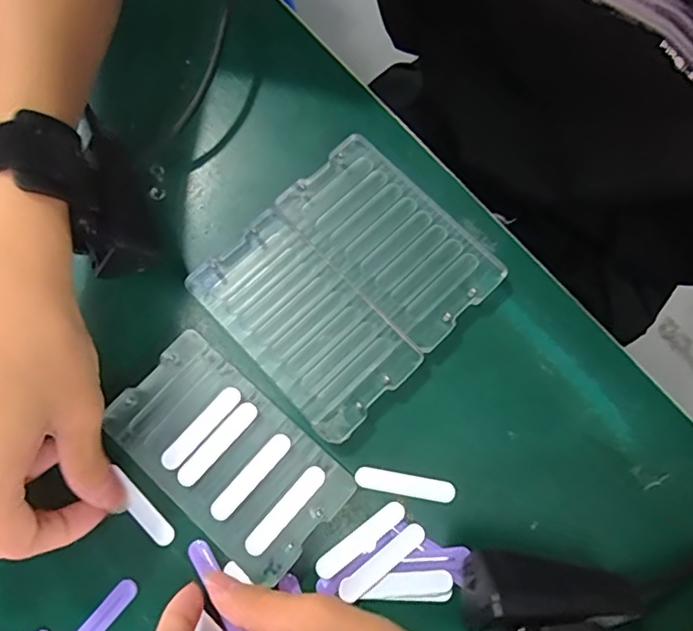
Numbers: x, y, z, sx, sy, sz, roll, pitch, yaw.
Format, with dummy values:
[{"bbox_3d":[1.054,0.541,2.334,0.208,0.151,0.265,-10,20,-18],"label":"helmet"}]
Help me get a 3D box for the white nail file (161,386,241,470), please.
[{"bbox_3d":[-0.075,0.057,0.277,0.011,0.004,0.051,41,80,10],"label":"white nail file"}]

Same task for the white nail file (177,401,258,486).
[{"bbox_3d":[-0.066,0.065,0.275,0.011,0.004,0.050,41,80,10],"label":"white nail file"}]

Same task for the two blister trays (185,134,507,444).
[{"bbox_3d":[-0.001,-0.020,0.305,0.134,0.012,0.122,-43,79,-9],"label":"two blister trays"}]

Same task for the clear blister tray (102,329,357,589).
[{"bbox_3d":[-0.061,0.070,0.279,0.119,0.009,0.066,41,80,10],"label":"clear blister tray"}]

